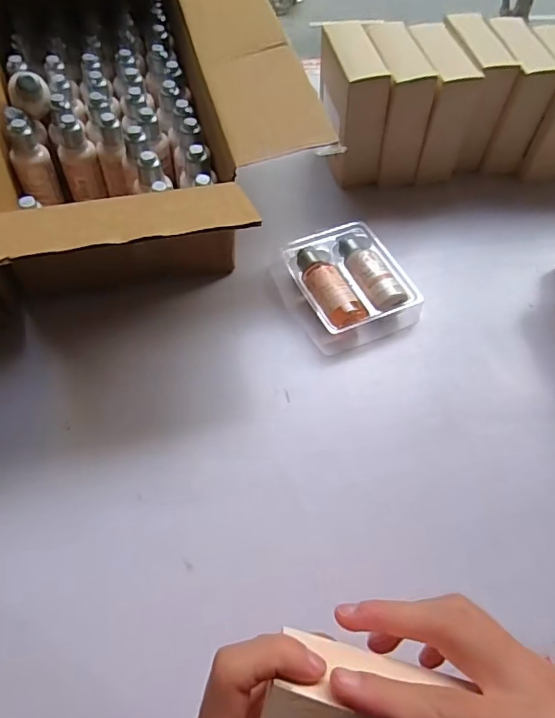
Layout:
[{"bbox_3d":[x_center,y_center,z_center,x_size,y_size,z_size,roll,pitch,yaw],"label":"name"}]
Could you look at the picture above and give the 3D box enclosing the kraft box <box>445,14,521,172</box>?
[{"bbox_3d":[0.174,-0.252,0.484,0.047,0.101,0.104,-8,59,-9],"label":"kraft box"}]

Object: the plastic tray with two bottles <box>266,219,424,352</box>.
[{"bbox_3d":[0.054,-0.062,0.408,0.090,0.029,0.098,-23,62,-17],"label":"plastic tray with two bottles"}]

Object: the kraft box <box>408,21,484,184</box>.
[{"bbox_3d":[0.140,-0.235,0.476,0.046,0.107,0.093,-7,58,-8],"label":"kraft box"}]

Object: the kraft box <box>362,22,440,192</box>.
[{"bbox_3d":[0.100,-0.228,0.470,0.042,0.111,0.095,-12,59,-11],"label":"kraft box"}]

